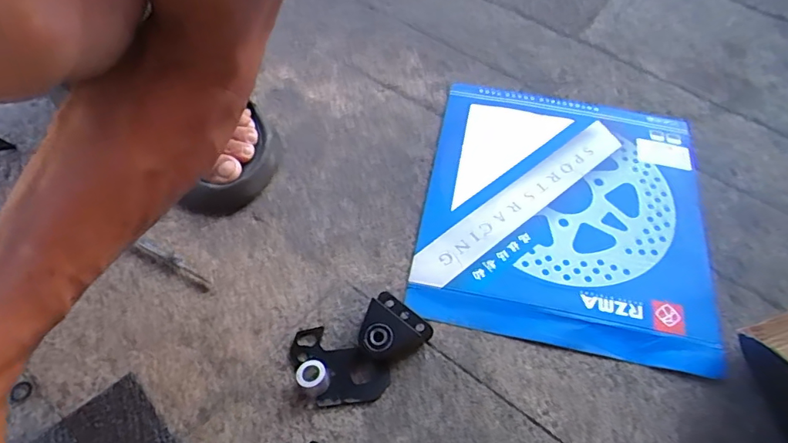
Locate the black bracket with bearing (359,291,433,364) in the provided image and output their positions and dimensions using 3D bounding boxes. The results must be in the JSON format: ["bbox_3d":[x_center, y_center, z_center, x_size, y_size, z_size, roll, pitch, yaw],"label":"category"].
[{"bbox_3d":[-0.003,0.079,0.377,0.048,0.028,0.045,1,56,-2],"label":"black bracket with bearing"}]

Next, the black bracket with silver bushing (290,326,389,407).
[{"bbox_3d":[-0.044,0.105,0.367,0.074,0.017,0.045,29,59,16],"label":"black bracket with silver bushing"}]

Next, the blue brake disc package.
[{"bbox_3d":[0.153,-0.019,0.461,0.243,0.018,0.267,11,56,5],"label":"blue brake disc package"}]

